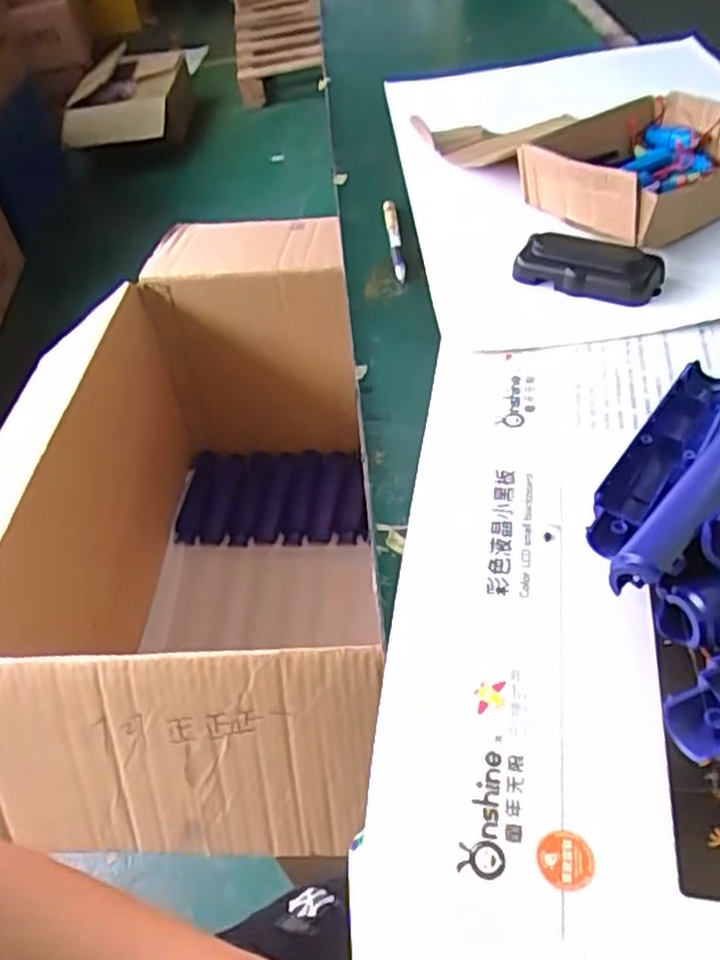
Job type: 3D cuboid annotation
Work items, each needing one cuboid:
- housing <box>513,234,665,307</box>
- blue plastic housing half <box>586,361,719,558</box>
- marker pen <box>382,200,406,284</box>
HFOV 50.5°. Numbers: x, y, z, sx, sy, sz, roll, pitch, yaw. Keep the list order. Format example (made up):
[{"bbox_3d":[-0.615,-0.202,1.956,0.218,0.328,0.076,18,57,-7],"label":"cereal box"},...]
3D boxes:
[{"bbox_3d":[0.174,-0.161,0.583,0.105,0.029,0.050,16,49,22],"label":"housing"},{"bbox_3d":[0.177,-0.015,0.444,0.031,0.021,0.173,25,54,29],"label":"blue plastic housing half"},{"bbox_3d":[0.031,-0.211,0.669,0.012,0.011,0.134,-6,45,1],"label":"marker pen"}]

